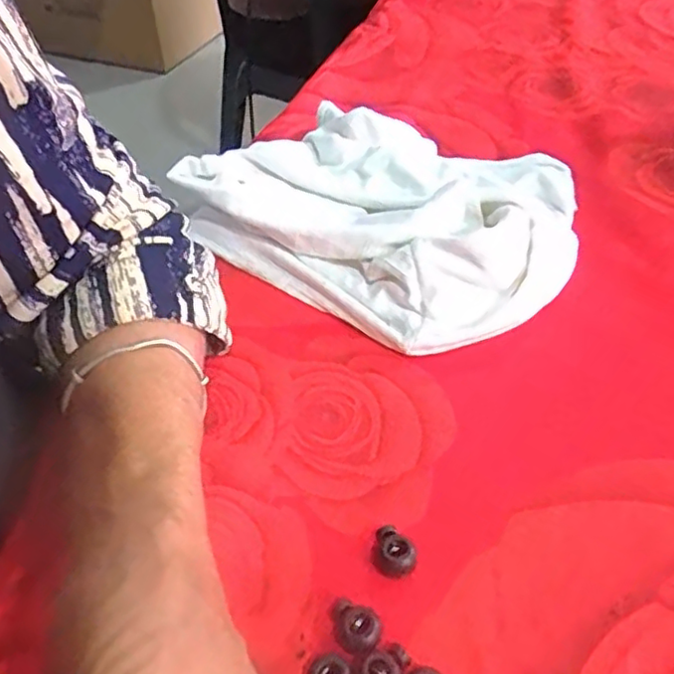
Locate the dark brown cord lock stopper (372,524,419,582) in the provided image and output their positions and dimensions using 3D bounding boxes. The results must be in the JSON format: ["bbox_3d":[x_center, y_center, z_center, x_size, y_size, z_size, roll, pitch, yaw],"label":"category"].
[{"bbox_3d":[0.021,0.084,0.248,0.019,0.012,0.013,33,54,31],"label":"dark brown cord lock stopper"}]

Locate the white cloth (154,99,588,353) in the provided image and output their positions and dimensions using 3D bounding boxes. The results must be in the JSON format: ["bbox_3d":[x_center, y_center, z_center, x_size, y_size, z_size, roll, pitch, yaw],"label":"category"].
[{"bbox_3d":[0.033,-0.089,0.397,0.230,0.047,0.183,27,51,27],"label":"white cloth"}]

